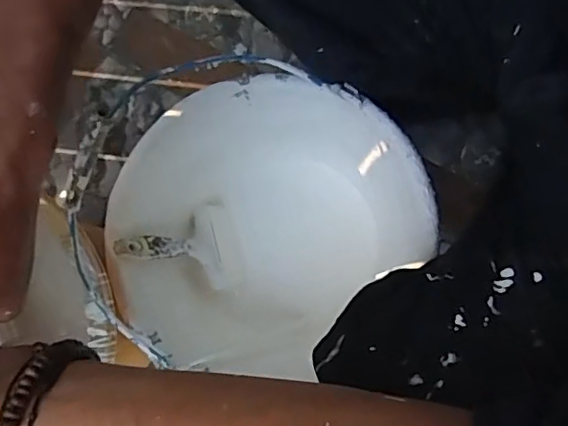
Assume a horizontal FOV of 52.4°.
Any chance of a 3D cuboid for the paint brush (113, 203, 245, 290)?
[{"bbox_3d":[-0.105,0.036,0.594,0.027,0.166,0.092,-22,78,26],"label":"paint brush"}]

